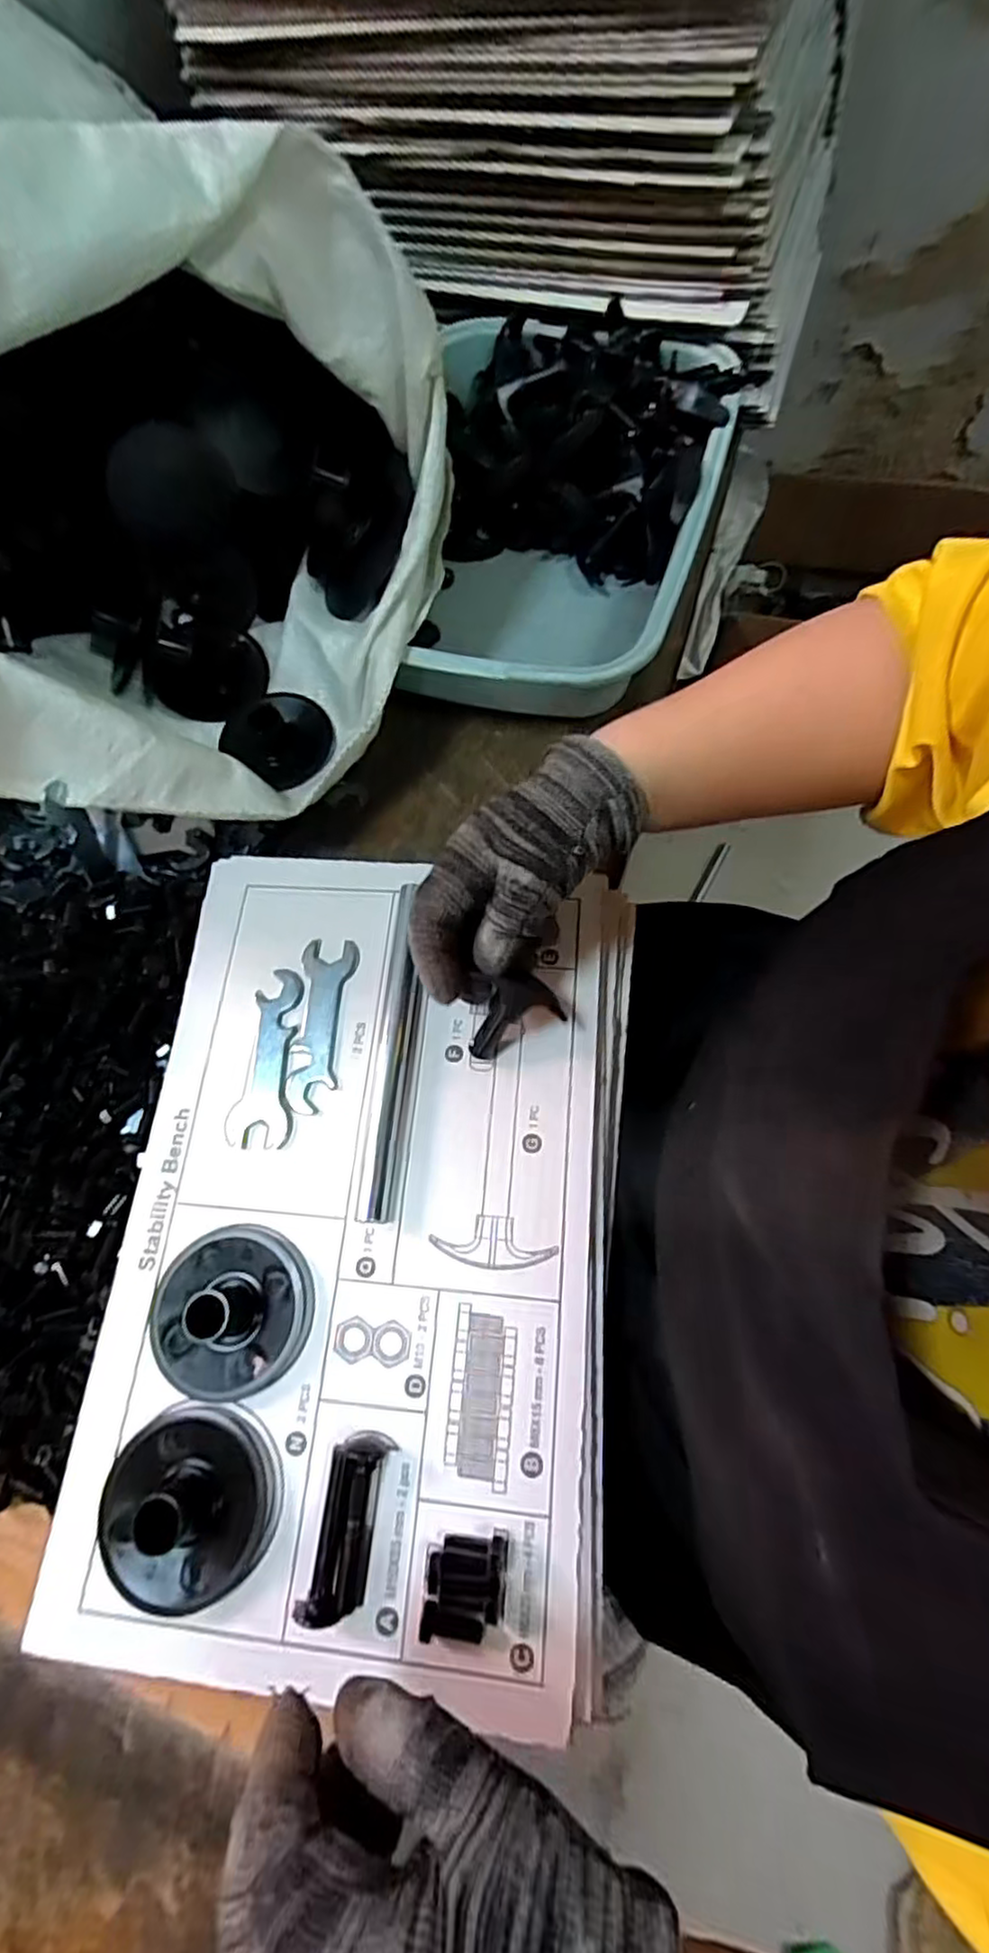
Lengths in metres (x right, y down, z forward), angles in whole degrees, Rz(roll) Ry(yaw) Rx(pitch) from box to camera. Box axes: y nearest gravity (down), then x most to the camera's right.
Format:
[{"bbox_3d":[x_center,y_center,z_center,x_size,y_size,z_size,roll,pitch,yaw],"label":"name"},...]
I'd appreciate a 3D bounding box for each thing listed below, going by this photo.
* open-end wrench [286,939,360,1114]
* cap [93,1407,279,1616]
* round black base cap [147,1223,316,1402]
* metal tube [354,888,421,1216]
[{"bbox_3d":[-0.092,0.025,0.371,0.028,0.004,0.093,3,70,6],"label":"open-end wrench"},{"bbox_3d":[-0.133,0.224,0.286,0.074,0.026,0.069,-1,70,4],"label":"cap"},{"bbox_3d":[-0.122,0.151,0.312,0.071,0.025,0.071,-1,70,4],"label":"round black base cap"},{"bbox_3d":[-0.052,0.036,0.362,0.019,0.011,0.171,2,70,5],"label":"metal tube"}]

